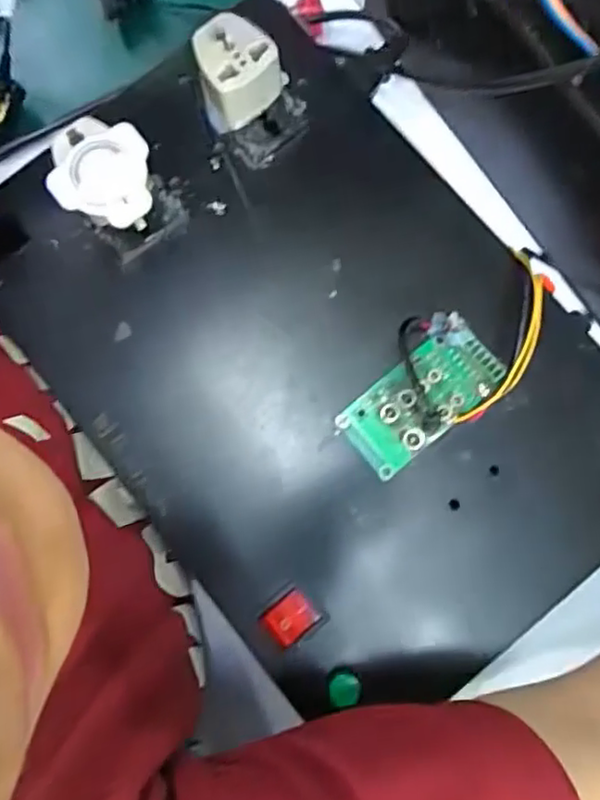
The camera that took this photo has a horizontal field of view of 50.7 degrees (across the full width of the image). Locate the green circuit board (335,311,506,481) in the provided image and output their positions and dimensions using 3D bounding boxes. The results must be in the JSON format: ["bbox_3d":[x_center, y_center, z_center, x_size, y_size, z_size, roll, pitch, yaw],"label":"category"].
[{"bbox_3d":[0.057,-0.002,0.304,0.075,0.018,0.042,-40,82,-6],"label":"green circuit board"}]

